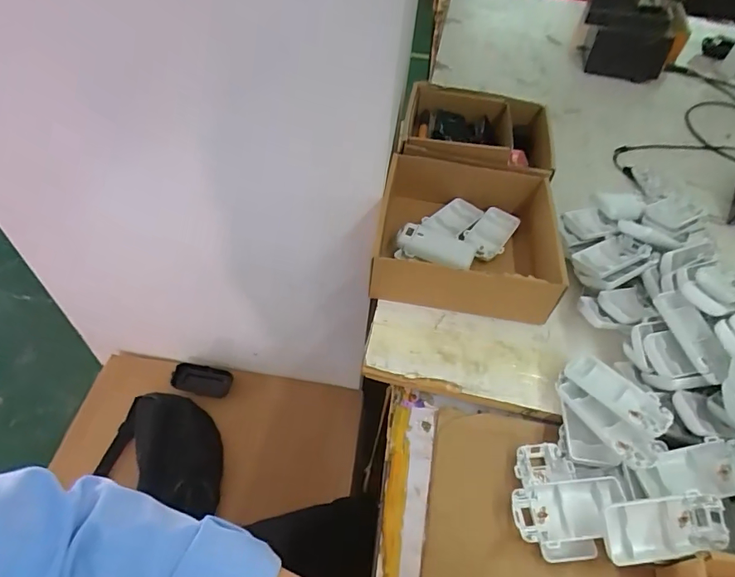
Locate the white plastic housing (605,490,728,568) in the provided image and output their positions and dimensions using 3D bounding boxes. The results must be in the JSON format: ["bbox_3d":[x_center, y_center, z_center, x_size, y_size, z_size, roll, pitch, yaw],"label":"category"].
[{"bbox_3d":[0.239,0.191,0.373,0.094,0.015,0.046,-6,80,-4],"label":"white plastic housing"}]

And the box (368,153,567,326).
[{"bbox_3d":[0.115,-0.068,0.563,0.205,0.080,0.192,6,50,2],"label":"box"}]

